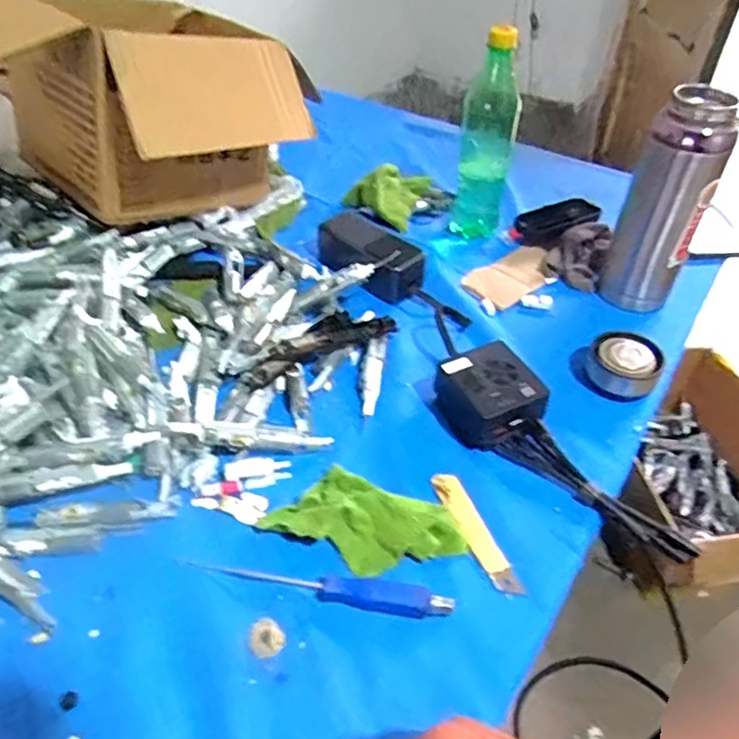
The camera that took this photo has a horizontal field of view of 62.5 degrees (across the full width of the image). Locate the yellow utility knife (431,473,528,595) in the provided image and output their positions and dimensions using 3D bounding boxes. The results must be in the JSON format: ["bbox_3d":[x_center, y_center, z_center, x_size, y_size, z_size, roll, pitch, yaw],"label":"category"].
[{"bbox_3d":[0.083,0.127,0.477,0.023,0.006,0.111,-15,48,-17],"label":"yellow utility knife"}]

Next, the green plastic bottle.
[{"bbox_3d":[0.136,-0.261,0.704,0.062,0.220,0.057,10,45,6],"label":"green plastic bottle"}]

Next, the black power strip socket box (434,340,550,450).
[{"bbox_3d":[0.107,0.025,0.546,0.075,0.048,0.077,-18,49,-20],"label":"black power strip socket box"}]

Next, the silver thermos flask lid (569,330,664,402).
[{"bbox_3d":[0.240,-0.003,0.587,0.066,0.041,0.067,2,45,-2],"label":"silver thermos flask lid"}]

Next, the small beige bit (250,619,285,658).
[{"bbox_3d":[-0.069,0.179,0.409,0.022,0.004,0.026,-24,51,-24],"label":"small beige bit"}]

